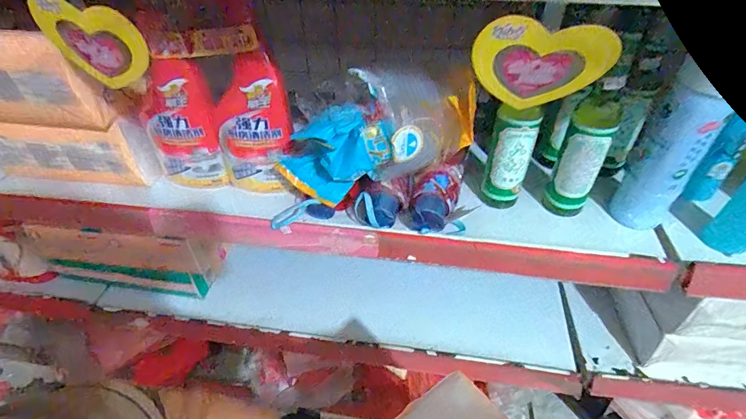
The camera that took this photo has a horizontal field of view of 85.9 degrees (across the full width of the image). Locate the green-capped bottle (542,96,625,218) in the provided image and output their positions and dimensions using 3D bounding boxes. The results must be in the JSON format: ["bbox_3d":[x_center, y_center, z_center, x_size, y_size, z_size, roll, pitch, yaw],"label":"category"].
[{"bbox_3d":[0.239,-0.056,0.460,0.046,0.143,0.044,26,52,23],"label":"green-capped bottle"}]

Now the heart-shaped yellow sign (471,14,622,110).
[{"bbox_3d":[0.114,-0.101,0.286,0.090,0.077,0.005,12,64,-3],"label":"heart-shaped yellow sign"}]

